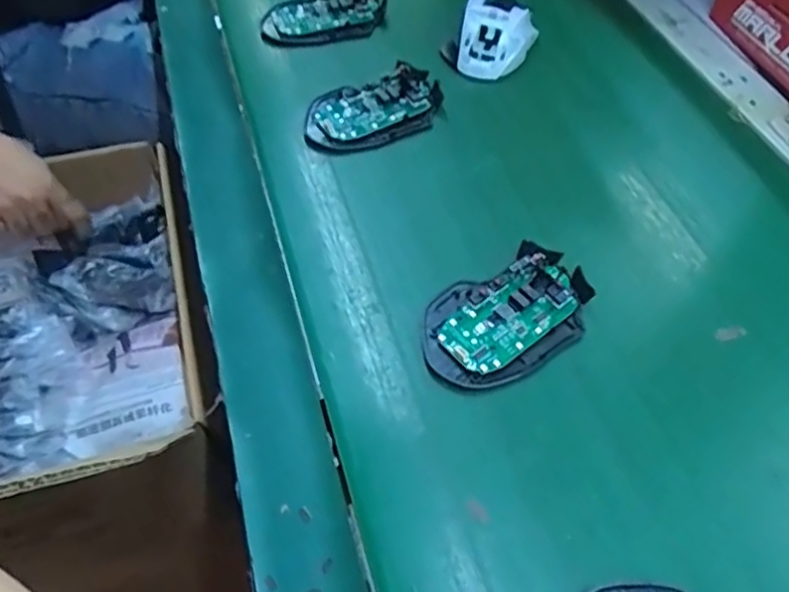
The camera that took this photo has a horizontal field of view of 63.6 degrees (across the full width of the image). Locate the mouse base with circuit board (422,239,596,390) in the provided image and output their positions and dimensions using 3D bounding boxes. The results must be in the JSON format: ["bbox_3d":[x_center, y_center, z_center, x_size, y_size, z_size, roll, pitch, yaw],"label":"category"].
[{"bbox_3d":[0.069,0.012,0.390,0.110,0.021,0.071,-24,58,-19],"label":"mouse base with circuit board"}]

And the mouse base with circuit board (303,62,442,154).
[{"bbox_3d":[-0.016,-0.149,0.508,0.114,0.019,0.070,-18,56,-15],"label":"mouse base with circuit board"}]

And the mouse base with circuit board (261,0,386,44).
[{"bbox_3d":[-0.063,-0.256,0.587,0.115,0.021,0.059,-15,55,-14],"label":"mouse base with circuit board"}]

